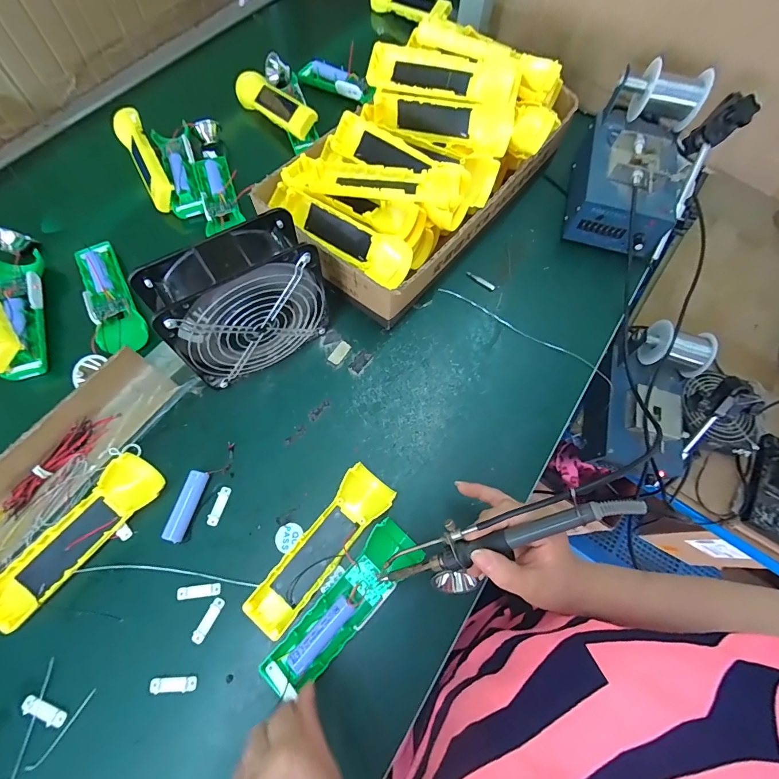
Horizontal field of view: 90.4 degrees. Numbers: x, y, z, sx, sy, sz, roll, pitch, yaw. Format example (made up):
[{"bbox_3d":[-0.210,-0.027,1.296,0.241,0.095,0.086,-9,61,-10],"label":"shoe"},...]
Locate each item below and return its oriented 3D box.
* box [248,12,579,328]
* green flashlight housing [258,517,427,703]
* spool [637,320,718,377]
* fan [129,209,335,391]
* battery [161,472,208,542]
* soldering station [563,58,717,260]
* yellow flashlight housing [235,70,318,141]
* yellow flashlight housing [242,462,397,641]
[{"bbox_3d":[0.054,-0.296,0.480,0.218,0.151,0.415,39,72,9],"label":"box"},{"bbox_3d":[-0.040,0.192,0.345,0.046,0.025,0.164,42,70,13],"label":"green flashlight housing"},{"bbox_3d":[0.409,-0.057,0.553,0.091,0.056,0.056,20,70,2],"label":"spool"},{"bbox_3d":[-0.140,-0.081,0.385,0.146,0.147,0.063,-34,74,-15],"label":"fan"},{"bbox_3d":[-0.196,0.112,0.375,0.016,0.018,0.066,16,68,3],"label":"battery"},{"bbox_3d":[0.336,-0.306,0.515,0.142,0.120,0.247,22,69,6],"label":"soldering station"},{"bbox_3d":[-0.177,-0.437,0.595,0.043,0.036,0.167,-41,76,-17],"label":"yellow flashlight housing"},{"bbox_3d":[-0.063,0.147,0.367,0.047,0.023,0.162,39,71,12],"label":"yellow flashlight housing"}]

